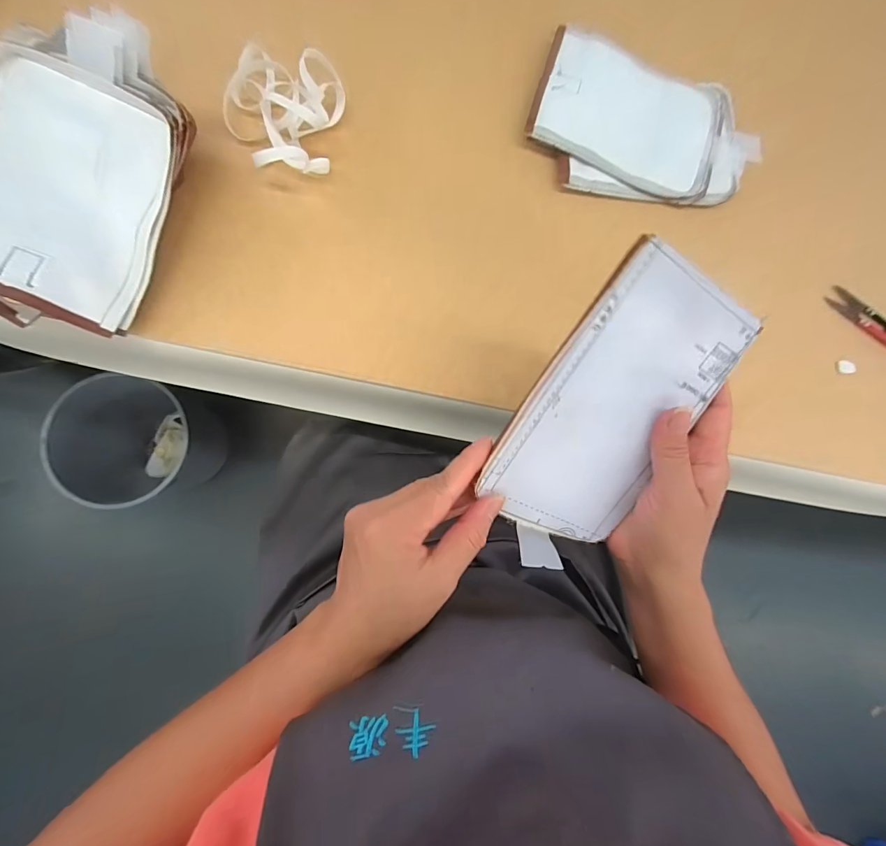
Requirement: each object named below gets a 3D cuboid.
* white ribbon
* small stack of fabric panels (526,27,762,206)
[{"bbox_3d":[-0.145,-0.274,0.357,0.098,0.044,0.112,11,84,-4],"label":"white ribbon"},{"bbox_3d":[0.201,-0.286,0.399,0.225,0.020,0.144,13,83,-3],"label":"small stack of fabric panels"}]

